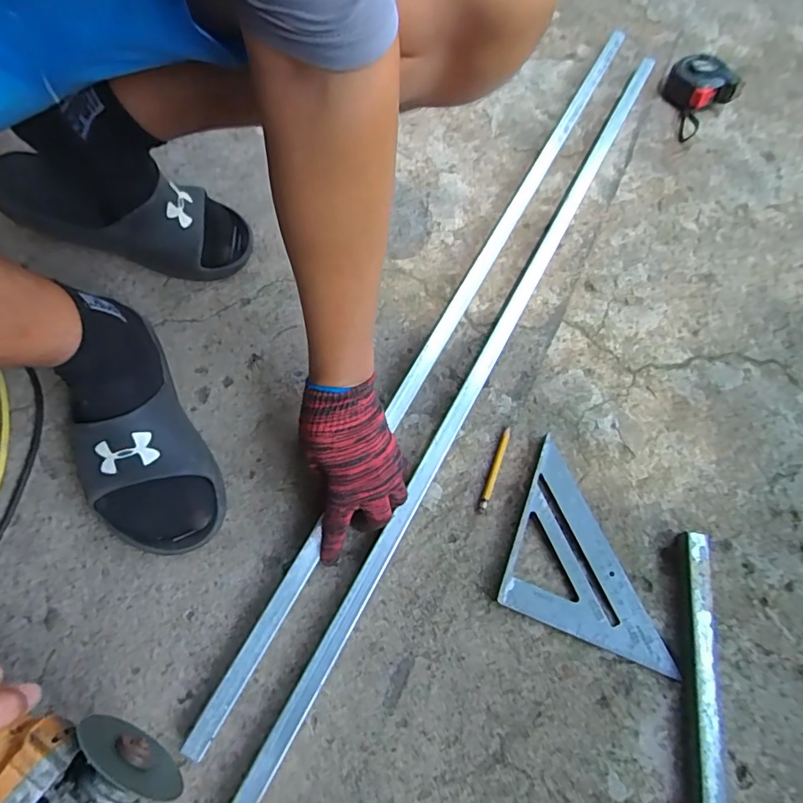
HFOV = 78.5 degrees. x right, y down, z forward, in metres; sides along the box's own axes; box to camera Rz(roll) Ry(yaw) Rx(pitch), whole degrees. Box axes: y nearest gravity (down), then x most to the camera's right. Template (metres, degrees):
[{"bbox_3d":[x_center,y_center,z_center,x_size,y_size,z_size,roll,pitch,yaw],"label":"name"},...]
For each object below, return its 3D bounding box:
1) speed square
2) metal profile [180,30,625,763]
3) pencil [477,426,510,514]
[{"bbox_3d":[0.196,0.147,0.489,0.161,0.015,0.172,19,68,6],"label":"speed square"},{"bbox_3d":[0.071,-0.119,0.578,0.024,0.033,1.004,28,70,9],"label":"metal profile"},{"bbox_3d":[0.099,0.071,0.520,0.009,0.007,0.099,20,68,6],"label":"pencil"}]

